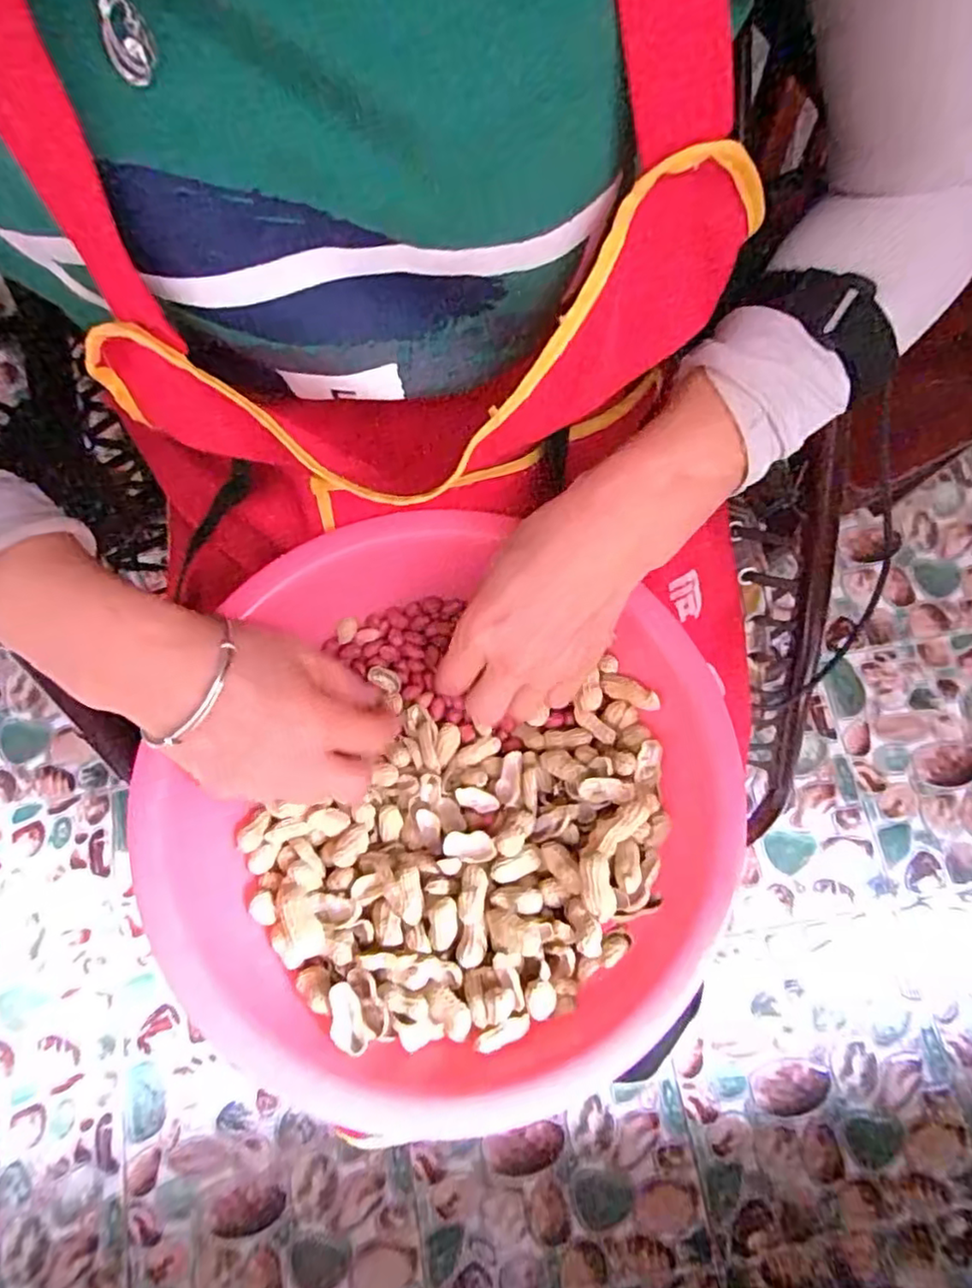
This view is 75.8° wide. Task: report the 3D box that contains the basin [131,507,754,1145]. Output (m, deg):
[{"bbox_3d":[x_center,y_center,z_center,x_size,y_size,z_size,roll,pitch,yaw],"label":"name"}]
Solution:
[{"bbox_3d":[-0.019,0.070,0.310,0.258,0.070,0.267,0,75,-1],"label":"basin"}]

